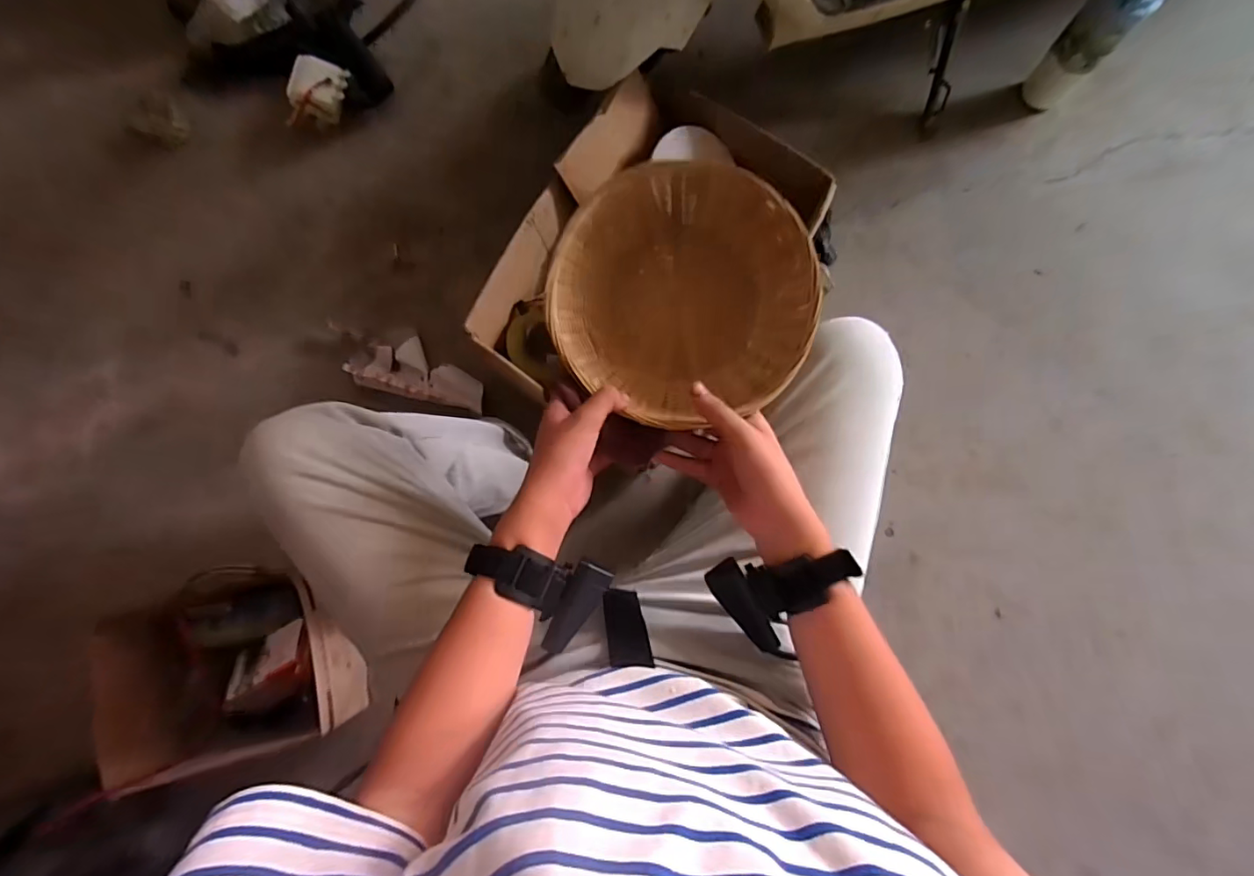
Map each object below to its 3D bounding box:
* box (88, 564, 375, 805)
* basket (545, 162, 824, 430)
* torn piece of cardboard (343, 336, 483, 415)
[{"bbox_3d":[-0.591,0.357,0.815,0.324,0.140,0.234,-16,81,-1],"label":"box"},{"bbox_3d":[0.044,-0.121,0.457,0.208,0.080,0.212,0,81,1],"label":"basket"},{"bbox_3d":[-0.386,-0.126,0.986,0.261,0.036,0.113,14,82,3],"label":"torn piece of cardboard"}]

